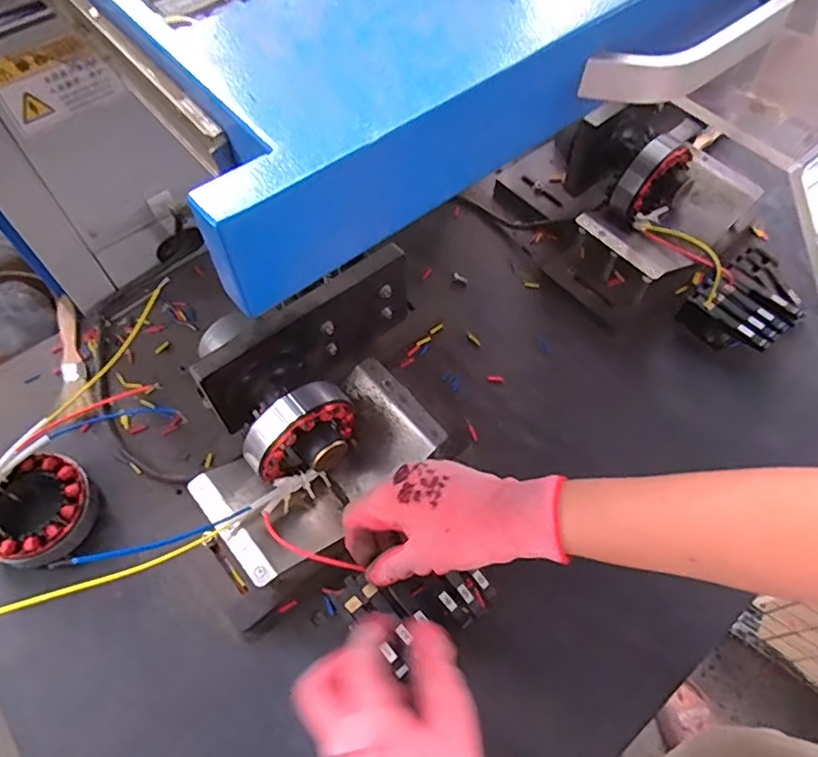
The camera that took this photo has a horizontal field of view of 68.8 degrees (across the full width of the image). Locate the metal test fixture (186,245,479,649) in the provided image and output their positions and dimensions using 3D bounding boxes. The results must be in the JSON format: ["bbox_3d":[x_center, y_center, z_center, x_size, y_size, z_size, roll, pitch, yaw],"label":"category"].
[{"bbox_3d":[-0.068,0.030,0.484,0.256,0.129,0.214,-30,64,-16],"label":"metal test fixture"}]

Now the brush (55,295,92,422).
[{"bbox_3d":[-0.323,-0.018,0.570,0.023,0.021,0.142,-19,62,-10],"label":"brush"}]

